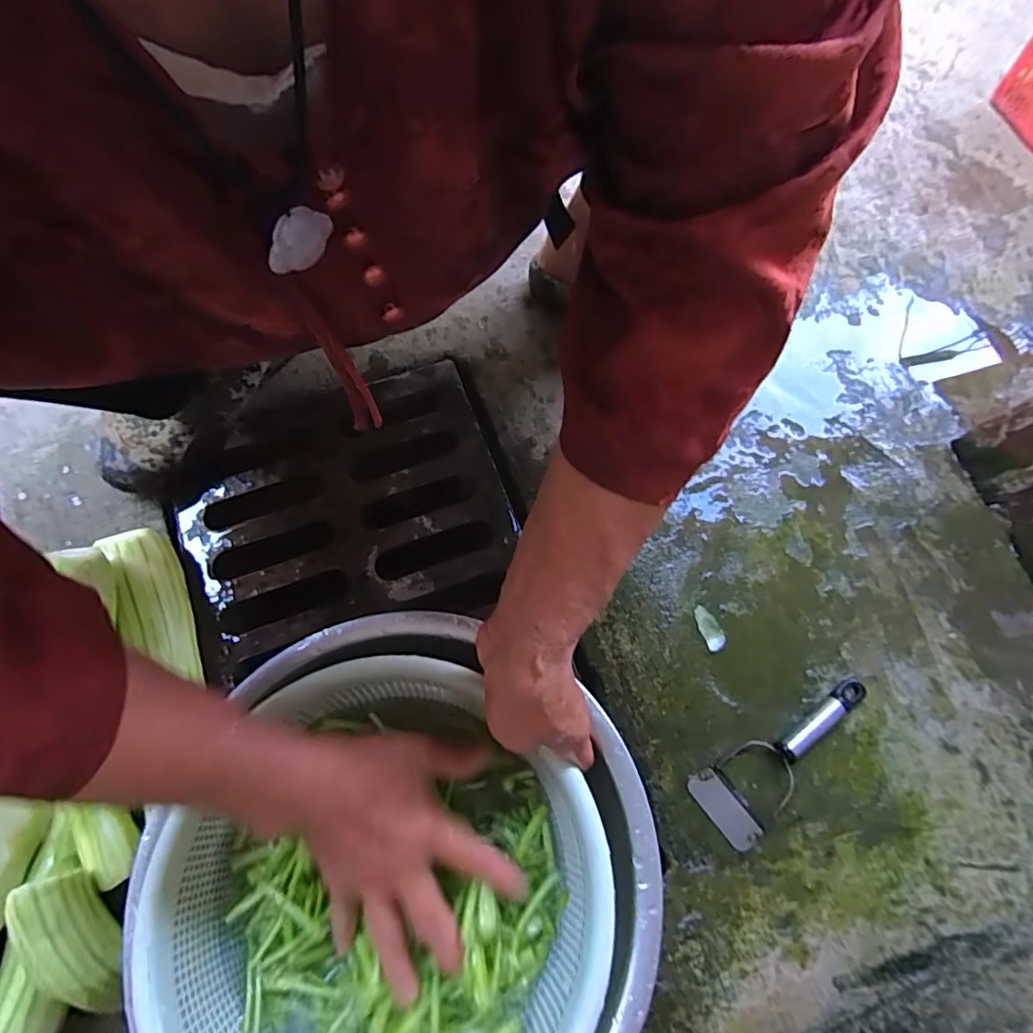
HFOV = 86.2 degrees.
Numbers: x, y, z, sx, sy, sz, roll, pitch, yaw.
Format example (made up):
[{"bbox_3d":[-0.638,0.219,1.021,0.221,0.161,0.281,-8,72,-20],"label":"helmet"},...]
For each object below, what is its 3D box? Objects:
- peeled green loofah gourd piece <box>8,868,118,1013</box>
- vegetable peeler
[{"bbox_3d":[-0.279,0.268,0.347,0.033,0.030,0.095,-28,96,-12],"label":"peeled green loofah gourd piece"},{"bbox_3d":[0.223,0.196,0.444,0.170,0.019,0.059,-27,71,-12],"label":"vegetable peeler"}]

